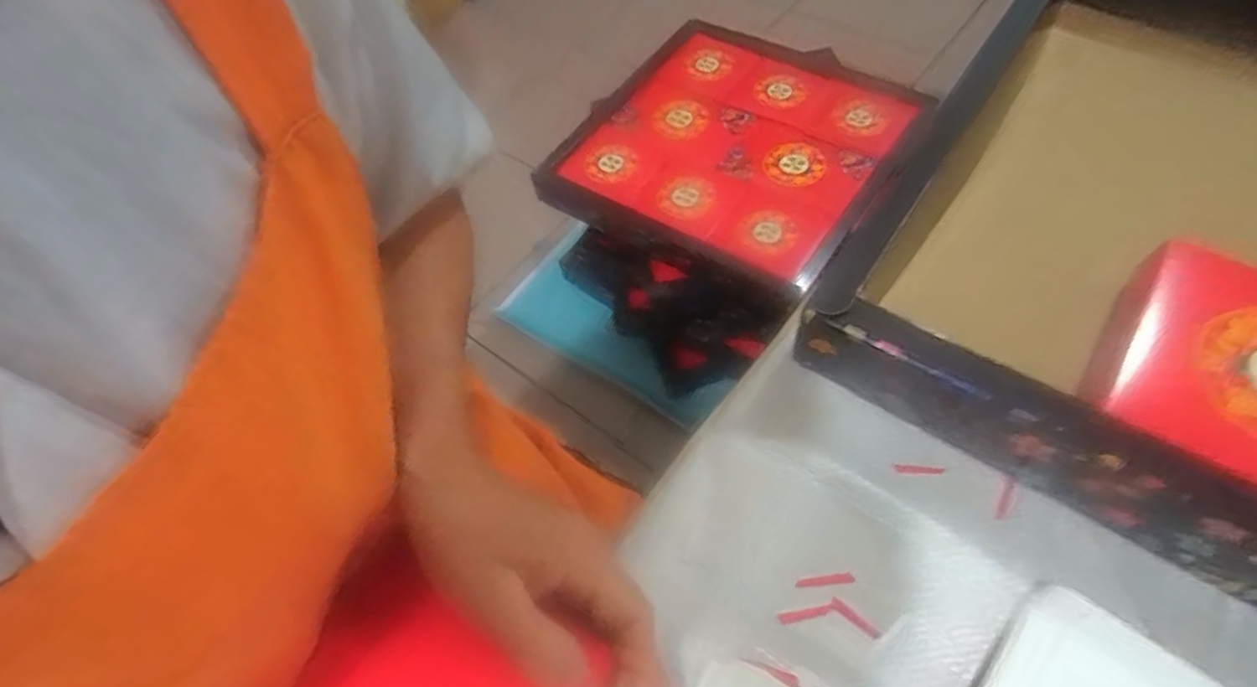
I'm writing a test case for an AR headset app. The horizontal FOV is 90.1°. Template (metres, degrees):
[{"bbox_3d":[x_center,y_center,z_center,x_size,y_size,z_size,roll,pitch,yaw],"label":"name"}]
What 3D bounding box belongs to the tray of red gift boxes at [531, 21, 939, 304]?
[{"bbox_3d":[0.155,-0.307,0.924,0.441,0.056,0.483,29,65,20],"label":"tray of red gift boxes"}]

